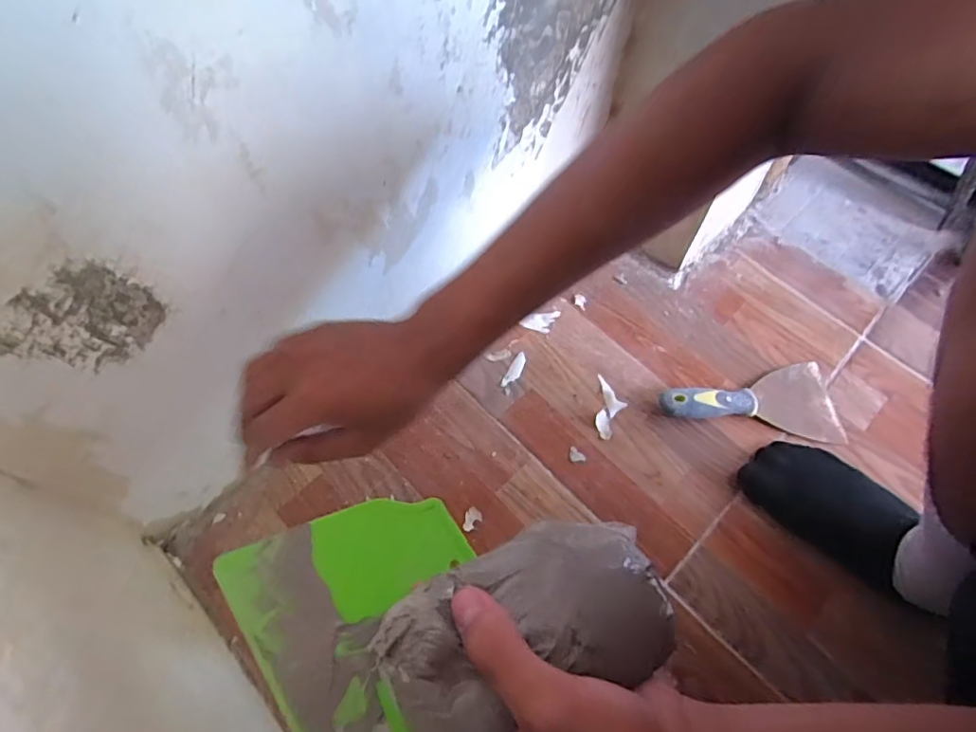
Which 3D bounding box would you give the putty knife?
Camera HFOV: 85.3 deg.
[{"bbox_3d":[0.295,0.037,0.595,0.205,0.030,0.094,-2,62,-2],"label":"putty knife"}]

